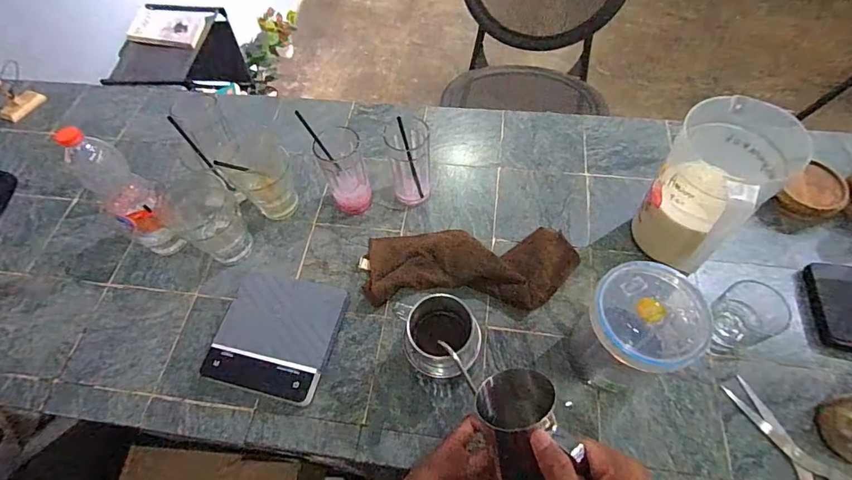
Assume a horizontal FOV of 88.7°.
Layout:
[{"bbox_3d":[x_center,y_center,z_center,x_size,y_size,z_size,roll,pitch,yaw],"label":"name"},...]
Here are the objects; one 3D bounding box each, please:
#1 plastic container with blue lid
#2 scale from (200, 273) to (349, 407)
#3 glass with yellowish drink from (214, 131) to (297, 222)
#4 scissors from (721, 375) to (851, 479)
[{"bbox_3d":[0.238,0.114,0.517,0.109,0.163,0.106,26,64,18],"label":"plastic container with blue lid"},{"bbox_3d":[-0.208,0.131,0.613,0.157,0.030,0.159,11,60,10],"label":"scale"},{"bbox_3d":[-0.266,-0.103,0.701,0.091,0.131,0.092,37,68,22],"label":"glass with yellowish drink"},{"bbox_3d":[0.431,0.257,0.503,0.080,0.011,0.196,-29,62,-13],"label":"scissors"}]

